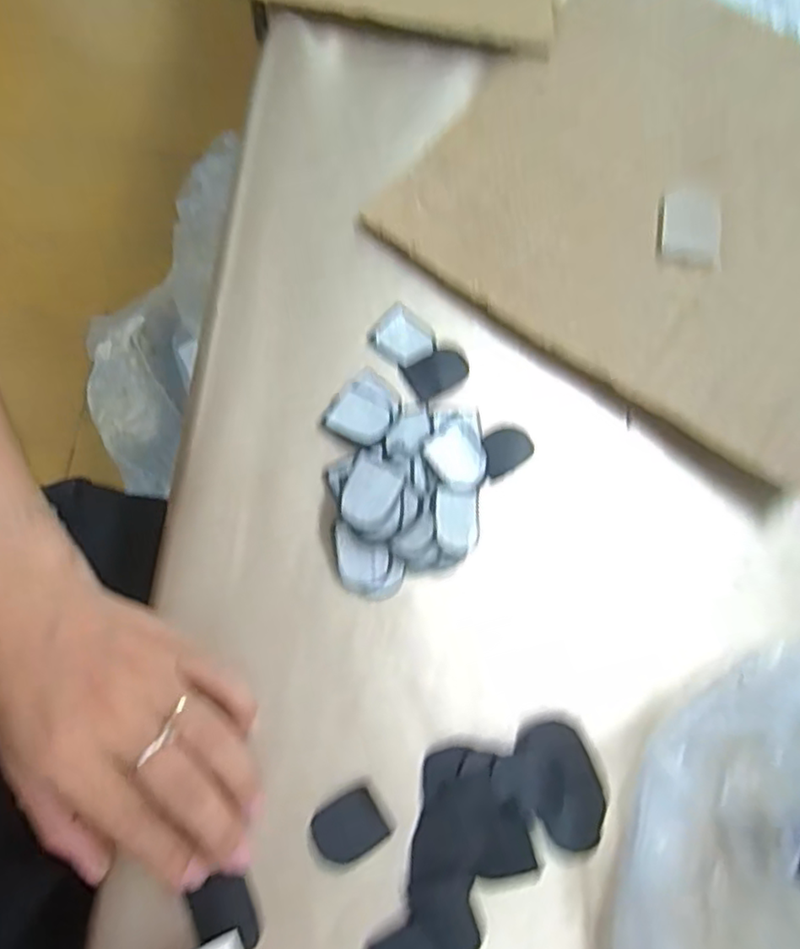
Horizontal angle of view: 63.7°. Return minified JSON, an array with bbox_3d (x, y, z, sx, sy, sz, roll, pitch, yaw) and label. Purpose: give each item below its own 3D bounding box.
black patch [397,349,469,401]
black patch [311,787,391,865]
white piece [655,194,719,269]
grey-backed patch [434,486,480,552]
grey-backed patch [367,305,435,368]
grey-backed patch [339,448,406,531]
[{"bbox_3d":[0.020,-0.055,0.352,0.033,0.005,0.021,-24,75,-5],"label":"black patch"},{"bbox_3d":[-0.023,0.156,0.284,0.029,0.004,0.024,-31,75,-7],"label":"black patch"},{"bbox_3d":[0.167,-0.142,0.373,0.035,0.004,0.046,6,74,3],"label":"white piece"},{"bbox_3d":[0.028,0.022,0.319,0.025,0.005,0.032,6,77,-21],"label":"grey-backed patch"},{"bbox_3d":[0.002,-0.075,0.354,0.034,0.004,0.028,40,79,12],"label":"grey-backed patch"},{"bbox_3d":[-0.013,0.009,0.305,0.026,0.004,0.035,23,81,5],"label":"grey-backed patch"}]

